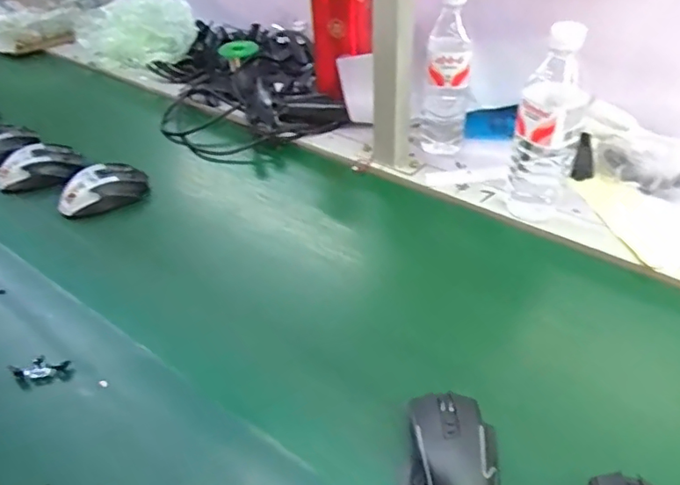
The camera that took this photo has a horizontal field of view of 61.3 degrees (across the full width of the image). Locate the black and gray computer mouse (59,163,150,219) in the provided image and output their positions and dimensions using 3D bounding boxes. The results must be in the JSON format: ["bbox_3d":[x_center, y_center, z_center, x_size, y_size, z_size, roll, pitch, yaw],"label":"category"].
[{"bbox_3d":[-0.322,-0.075,0.781,0.121,0.049,0.059,-25,44,-24],"label":"black and gray computer mouse"}]

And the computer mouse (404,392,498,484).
[{"bbox_3d":[0.088,0.170,0.451,0.068,0.033,0.111,4,40,9],"label":"computer mouse"}]

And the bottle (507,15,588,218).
[{"bbox_3d":[0.238,-0.129,0.655,0.068,0.226,0.058,9,41,15],"label":"bottle"}]

